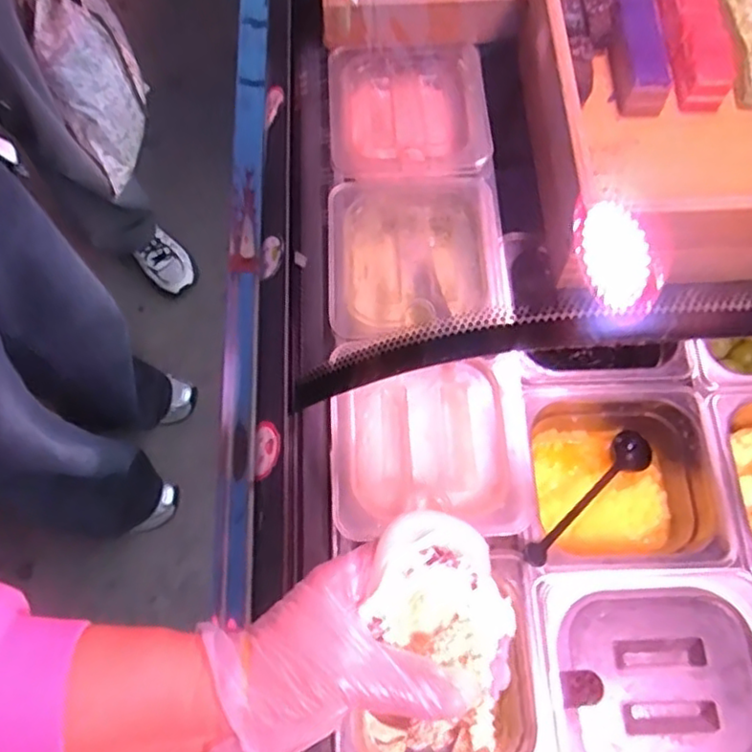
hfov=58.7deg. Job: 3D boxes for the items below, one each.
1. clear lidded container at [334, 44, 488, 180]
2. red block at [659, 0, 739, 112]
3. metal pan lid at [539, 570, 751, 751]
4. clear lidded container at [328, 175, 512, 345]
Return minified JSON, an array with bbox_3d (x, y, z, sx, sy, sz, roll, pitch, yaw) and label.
[{"bbox_3d":[0.034,-0.278,0.722,0.159,0.054,0.166,-2,69,-2],"label":"clear lidded container"},{"bbox_3d":[0.293,-0.322,0.623,0.048,0.033,0.153,-2,69,-2],"label":"red block"},{"bbox_3d":[0.217,0.232,0.504,0.161,0.021,0.160,0,69,-1],"label":"metal pan lid"},{"bbox_3d":[0.036,-0.111,0.673,0.166,0.061,0.170,-4,69,-3],"label":"clear lidded container"}]

